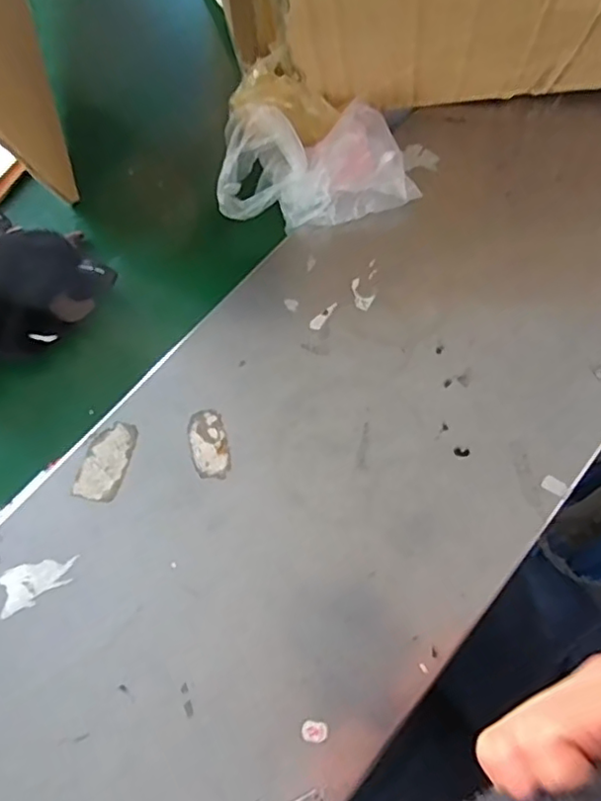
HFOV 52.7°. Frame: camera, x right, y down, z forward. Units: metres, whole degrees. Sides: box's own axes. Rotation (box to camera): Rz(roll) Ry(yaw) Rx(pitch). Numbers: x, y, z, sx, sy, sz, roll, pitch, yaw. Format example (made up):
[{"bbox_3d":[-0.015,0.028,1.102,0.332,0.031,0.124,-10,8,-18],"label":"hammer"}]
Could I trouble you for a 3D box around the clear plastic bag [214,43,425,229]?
[{"bbox_3d":[0.006,-0.169,0.404,0.130,0.067,0.084,-12,68,-3],"label":"clear plastic bag"}]

